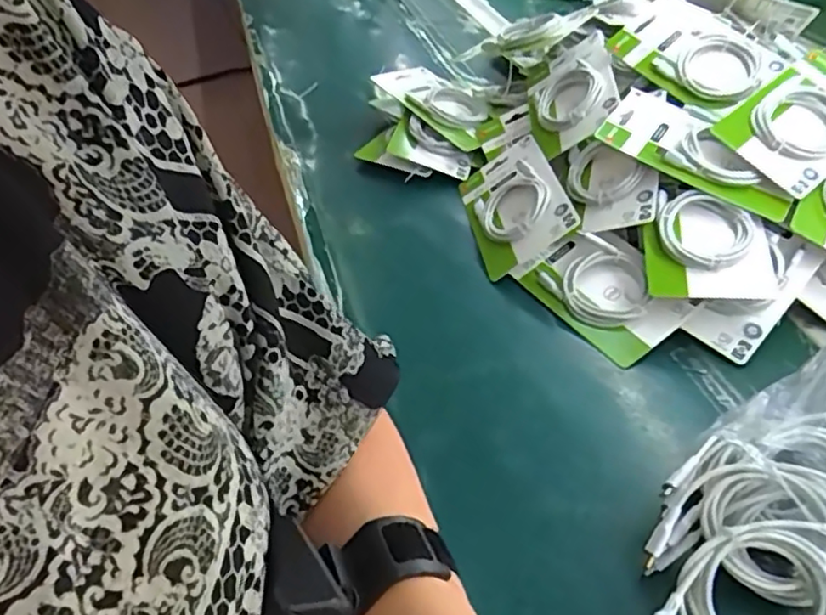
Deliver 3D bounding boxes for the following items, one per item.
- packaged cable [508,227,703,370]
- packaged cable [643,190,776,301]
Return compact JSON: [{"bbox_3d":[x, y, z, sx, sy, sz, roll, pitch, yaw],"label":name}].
[{"bbox_3d":[0.173,-0.022,0.600,0.102,0.023,0.145,-40,55,-4],"label":"packaged cable"},{"bbox_3d":[0.258,-0.055,0.577,0.101,0.023,0.107,1,60,10],"label":"packaged cable"}]

